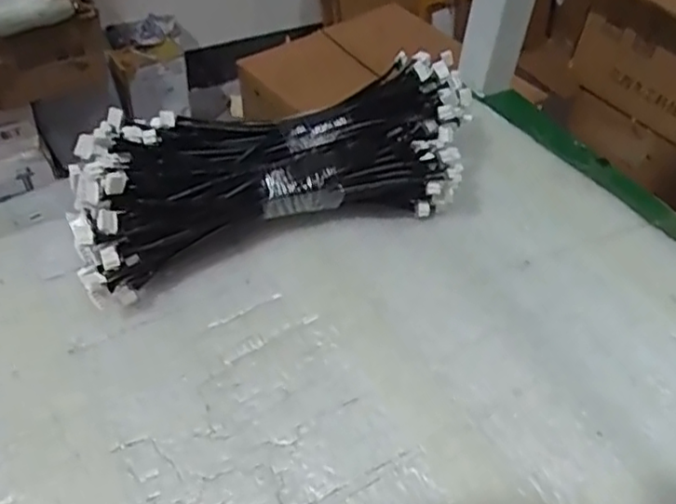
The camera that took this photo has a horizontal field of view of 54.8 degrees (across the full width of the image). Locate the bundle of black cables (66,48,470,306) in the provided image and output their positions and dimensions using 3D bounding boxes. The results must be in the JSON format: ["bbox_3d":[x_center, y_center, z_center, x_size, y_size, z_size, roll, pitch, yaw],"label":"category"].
[{"bbox_3d":[-0.037,-0.065,0.469,0.301,0.071,0.128,-17,51,-21],"label":"bundle of black cables"}]

